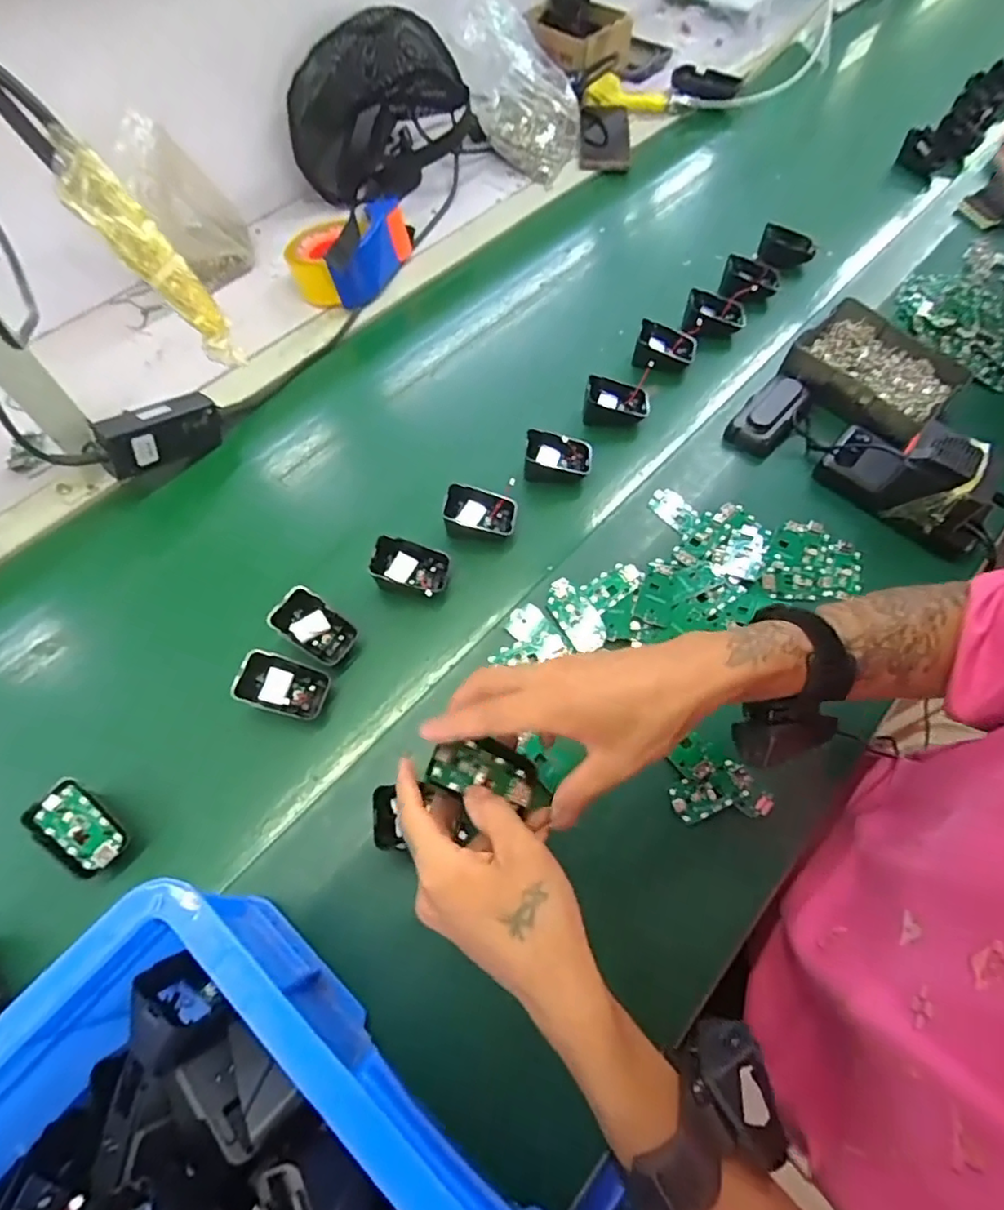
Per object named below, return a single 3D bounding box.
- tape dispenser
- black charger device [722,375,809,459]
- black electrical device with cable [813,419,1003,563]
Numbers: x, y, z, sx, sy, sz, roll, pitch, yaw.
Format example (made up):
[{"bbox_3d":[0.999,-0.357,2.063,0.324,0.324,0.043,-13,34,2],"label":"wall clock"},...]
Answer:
[{"bbox_3d":[-0.193,-0.446,0.747,0.108,0.073,0.156,25,65,12],"label":"tape dispenser"},{"bbox_3d":[0.285,-0.202,0.632,0.053,0.029,0.097,37,68,17],"label":"black charger device"},{"bbox_3d":[0.394,-0.125,0.565,0.071,0.078,0.152,-41,70,-19],"label":"black electrical device with cable"}]

